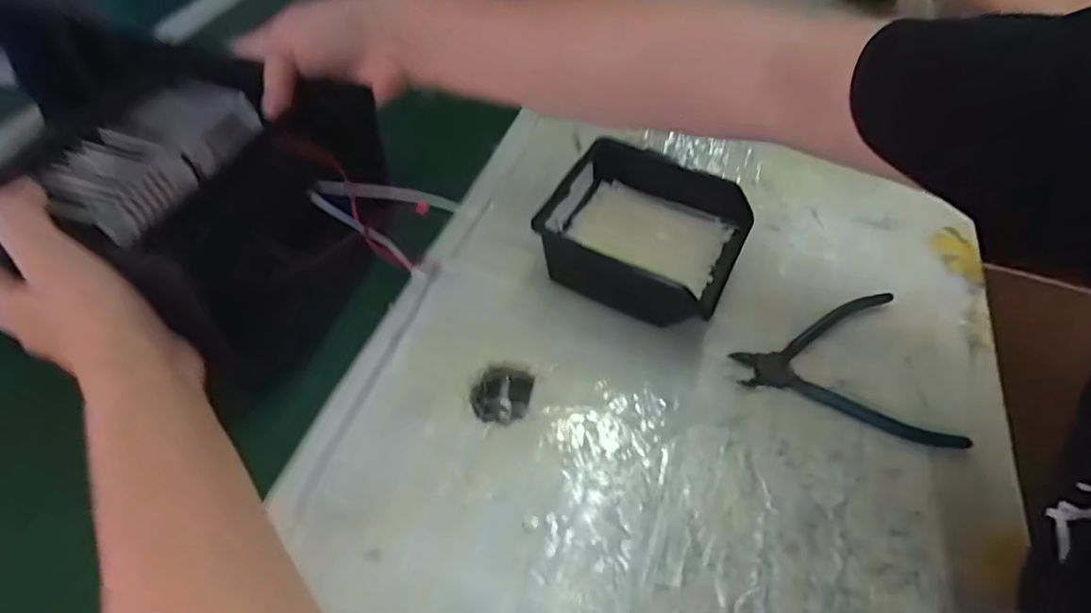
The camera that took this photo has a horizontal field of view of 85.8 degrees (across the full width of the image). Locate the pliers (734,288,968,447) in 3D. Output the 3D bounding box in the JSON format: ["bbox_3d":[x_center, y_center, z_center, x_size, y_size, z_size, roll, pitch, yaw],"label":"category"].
[{"bbox_3d":[0.207,0.032,0.412,0.145,0.010,0.114,12,52,6],"label":"pliers"}]

